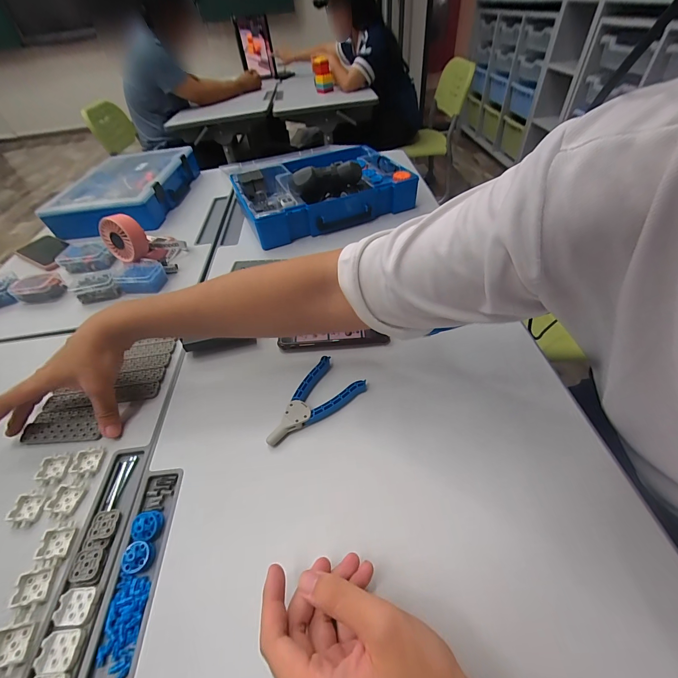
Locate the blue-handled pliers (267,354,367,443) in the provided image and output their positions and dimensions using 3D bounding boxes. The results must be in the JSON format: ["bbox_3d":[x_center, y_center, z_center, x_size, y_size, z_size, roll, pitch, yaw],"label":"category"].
[{"bbox_3d":[-0.031,0.080,0.388,0.067,0.015,0.126,29,56,29],"label":"blue-handled pliers"}]

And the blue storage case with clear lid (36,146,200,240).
[{"bbox_3d":[-0.549,-0.393,0.847,0.258,0.078,0.345,-3,47,3],"label":"blue storage case with clear lid"}]

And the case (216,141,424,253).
[{"bbox_3d":[-0.041,-0.353,0.729,0.356,0.103,0.257,-19,48,-12],"label":"case"}]

